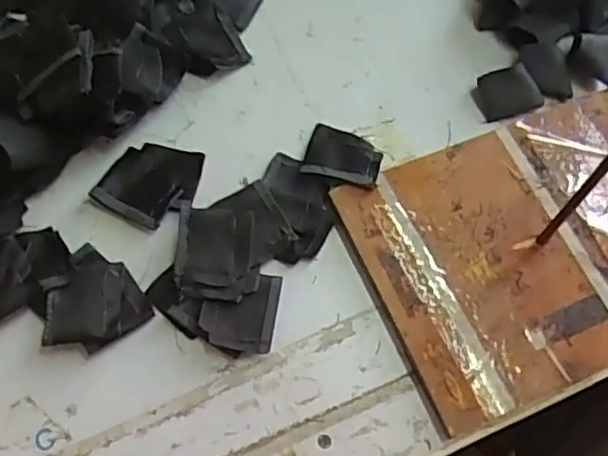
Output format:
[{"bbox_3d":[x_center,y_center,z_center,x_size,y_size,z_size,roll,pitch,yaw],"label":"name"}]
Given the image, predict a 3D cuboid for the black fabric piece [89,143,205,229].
[{"bbox_3d":[-0.106,-0.035,0.447,0.060,0.006,0.065,21,68,8],"label":"black fabric piece"}]

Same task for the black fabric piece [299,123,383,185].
[{"bbox_3d":[0.028,-0.051,0.459,0.054,0.008,0.048,11,52,11],"label":"black fabric piece"}]

